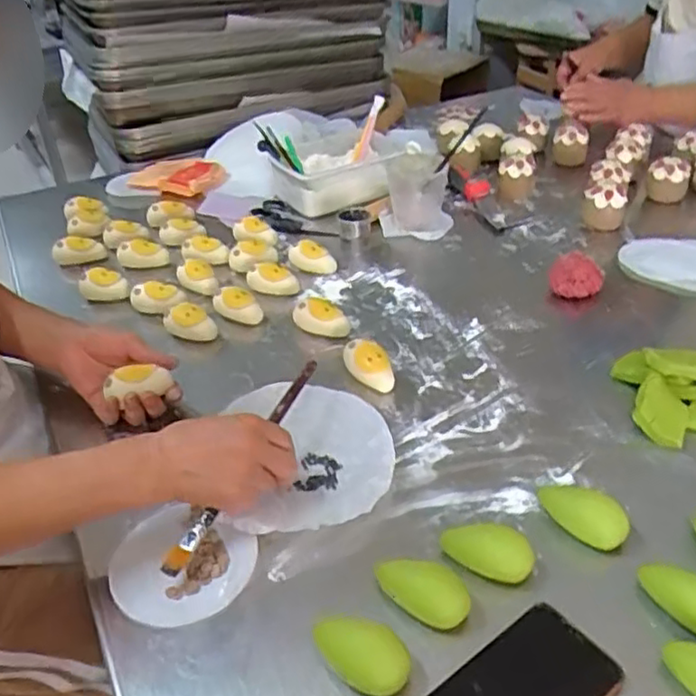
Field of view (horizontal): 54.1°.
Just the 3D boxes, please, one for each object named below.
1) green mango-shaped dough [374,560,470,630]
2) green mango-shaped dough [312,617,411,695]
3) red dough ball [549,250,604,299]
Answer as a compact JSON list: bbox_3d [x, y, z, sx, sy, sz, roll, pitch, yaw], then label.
[{"bbox_3d":[0.053,0.180,0.499,0.070,0.029,0.039,9,38,16],"label":"green mango-shaped dough"},{"bbox_3d":[0.008,0.210,0.464,0.067,0.033,0.035,18,42,26],"label":"green mango-shaped dough"},{"bbox_3d":[0.282,-0.085,0.841,0.064,0.039,0.050,10,39,17],"label":"red dough ball"}]

